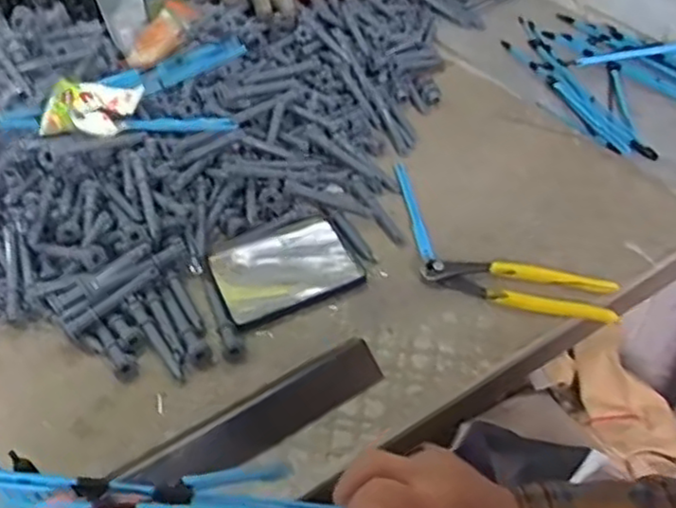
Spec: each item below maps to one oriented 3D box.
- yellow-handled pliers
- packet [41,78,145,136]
[{"bbox_3d":[0.157,0.026,0.603,0.164,0.015,0.043,14,49,14],"label":"yellow-handled pliers"},{"bbox_3d":[-0.257,-0.151,0.717,0.088,0.029,0.070,5,48,5],"label":"packet"}]

